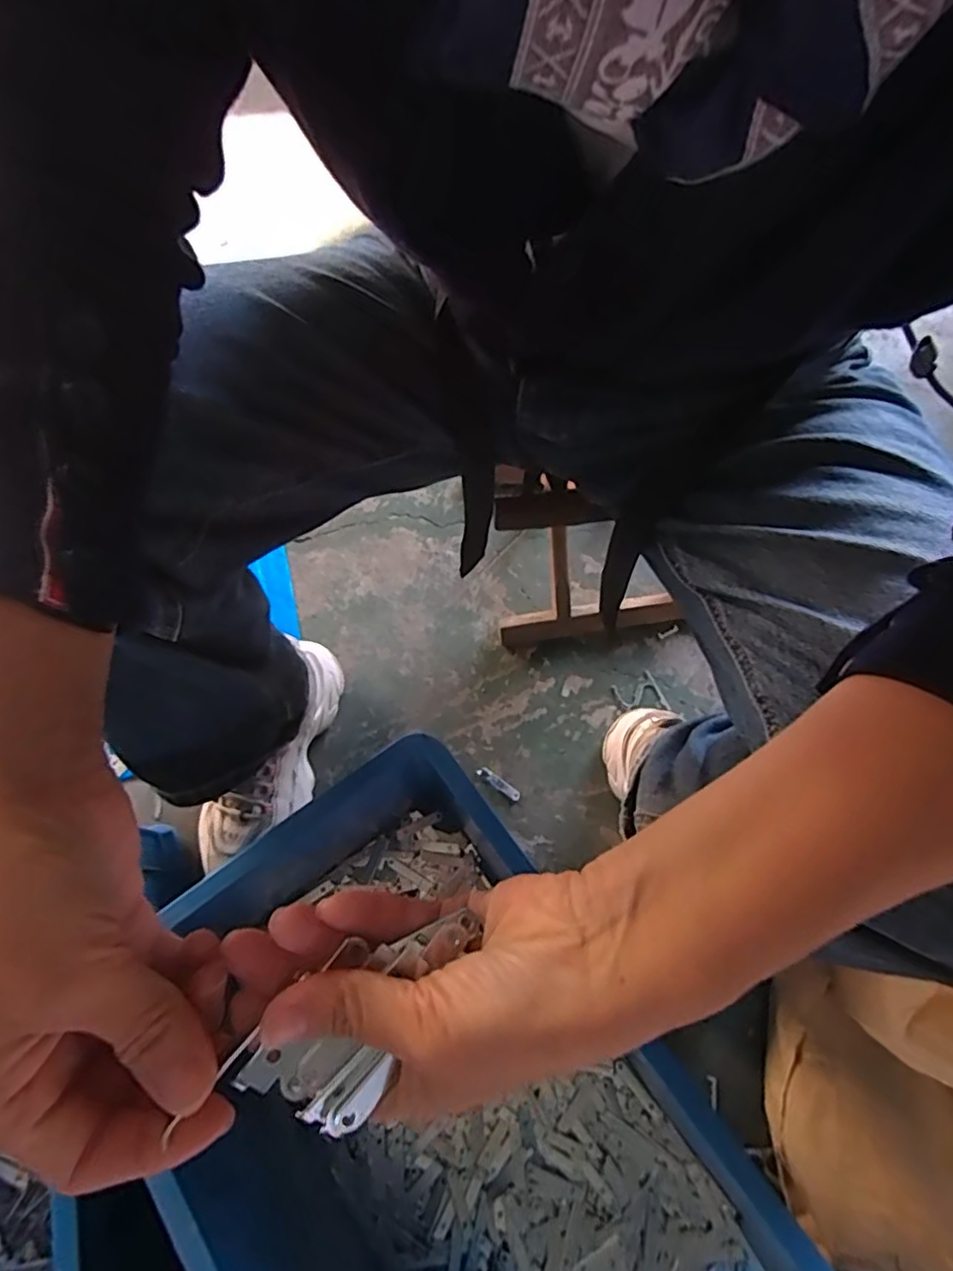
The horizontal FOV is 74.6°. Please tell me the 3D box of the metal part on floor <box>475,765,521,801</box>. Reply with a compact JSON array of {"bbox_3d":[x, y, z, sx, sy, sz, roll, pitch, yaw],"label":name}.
[{"bbox_3d":[0.024,0.158,0.671,0.053,0.004,0.013,32,71,13],"label":"metal part on floor"}]

